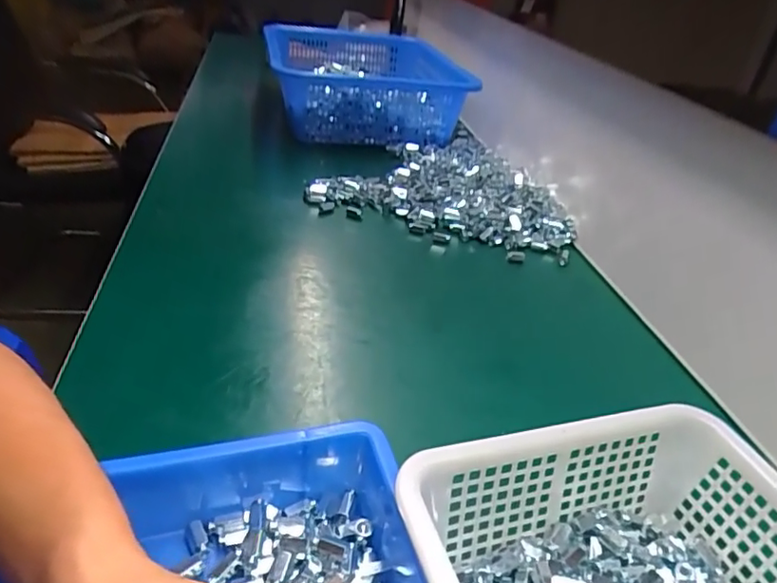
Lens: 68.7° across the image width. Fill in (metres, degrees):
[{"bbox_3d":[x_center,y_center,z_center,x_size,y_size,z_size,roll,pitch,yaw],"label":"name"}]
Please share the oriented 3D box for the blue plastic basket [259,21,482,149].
[{"bbox_3d":[-0.063,-0.433,1.198,0.362,0.142,0.483,0,33,-10],"label":"blue plastic basket"}]

